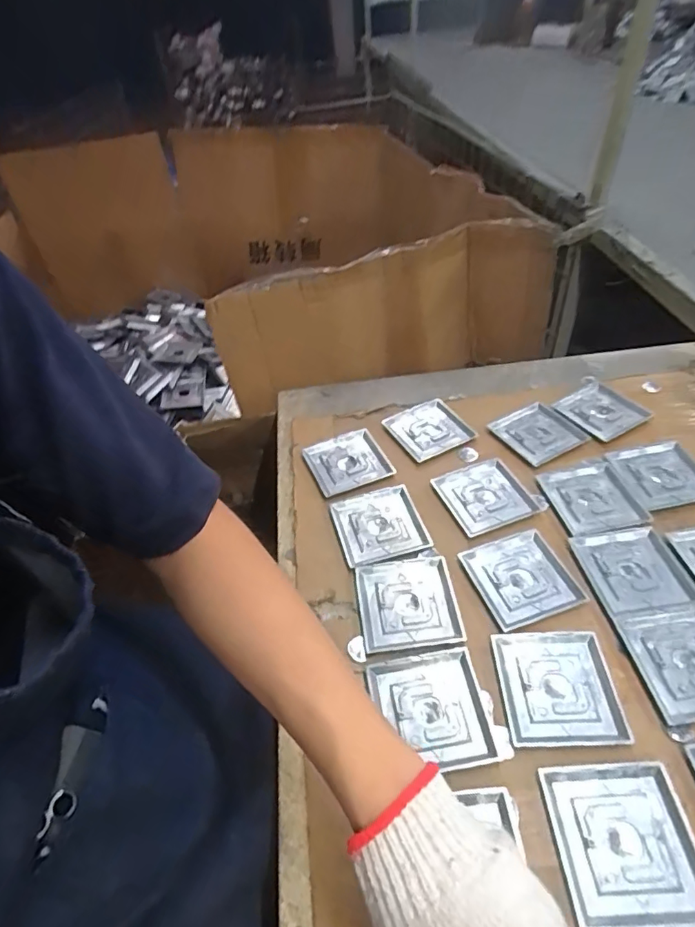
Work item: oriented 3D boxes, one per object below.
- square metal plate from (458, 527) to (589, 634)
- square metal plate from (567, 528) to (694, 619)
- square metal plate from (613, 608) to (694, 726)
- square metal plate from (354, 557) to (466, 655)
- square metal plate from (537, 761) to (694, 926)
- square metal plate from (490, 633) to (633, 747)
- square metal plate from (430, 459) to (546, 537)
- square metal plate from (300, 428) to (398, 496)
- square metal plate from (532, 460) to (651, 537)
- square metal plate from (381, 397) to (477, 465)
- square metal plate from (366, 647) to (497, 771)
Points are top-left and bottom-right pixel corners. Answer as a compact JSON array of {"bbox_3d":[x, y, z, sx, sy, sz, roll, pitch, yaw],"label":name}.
[{"bbox_3d":[0.169,0.110,0.495,0.087,0.004,0.088,-17,45,-11],"label":"square metal plate"},{"bbox_3d":[0.277,0.103,0.492,0.088,0.004,0.090,-8,44,-3],"label":"square metal plate"},{"bbox_3d":[0.289,0.165,0.427,0.087,0.004,0.091,-7,44,-1],"label":"square metal plate"},{"bbox_3d":[0.057,0.134,0.485,0.092,0.004,0.089,-6,44,-1],"label":"square metal plate"},{"bbox_3d":[0.190,0.257,0.346,0.091,0.005,0.090,-4,44,2],"label":"square metal plate"},{"bbox_3d":[0.174,0.184,0.419,0.090,0.004,0.089,-2,44,4],"label":"square metal plate"},{"bbox_3d":[0.156,0.034,0.571,0.092,0.004,0.087,-18,45,-12],"label":"square metal plate"},{"bbox_3d":[0.000,-0.001,0.626,0.089,0.006,0.088,-19,46,-13],"label":"square metal plate"},{"bbox_3d":[0.268,0.038,0.561,0.086,0.007,0.093,-10,44,-4],"label":"square metal plate"},{"bbox_3d":[0.105,-0.046,0.657,0.088,0.006,0.085,-20,46,-14],"label":"square metal plate"},{"bbox_3d":[0.068,0.200,0.415,0.087,0.004,0.087,-9,44,-3],"label":"square metal plate"}]

